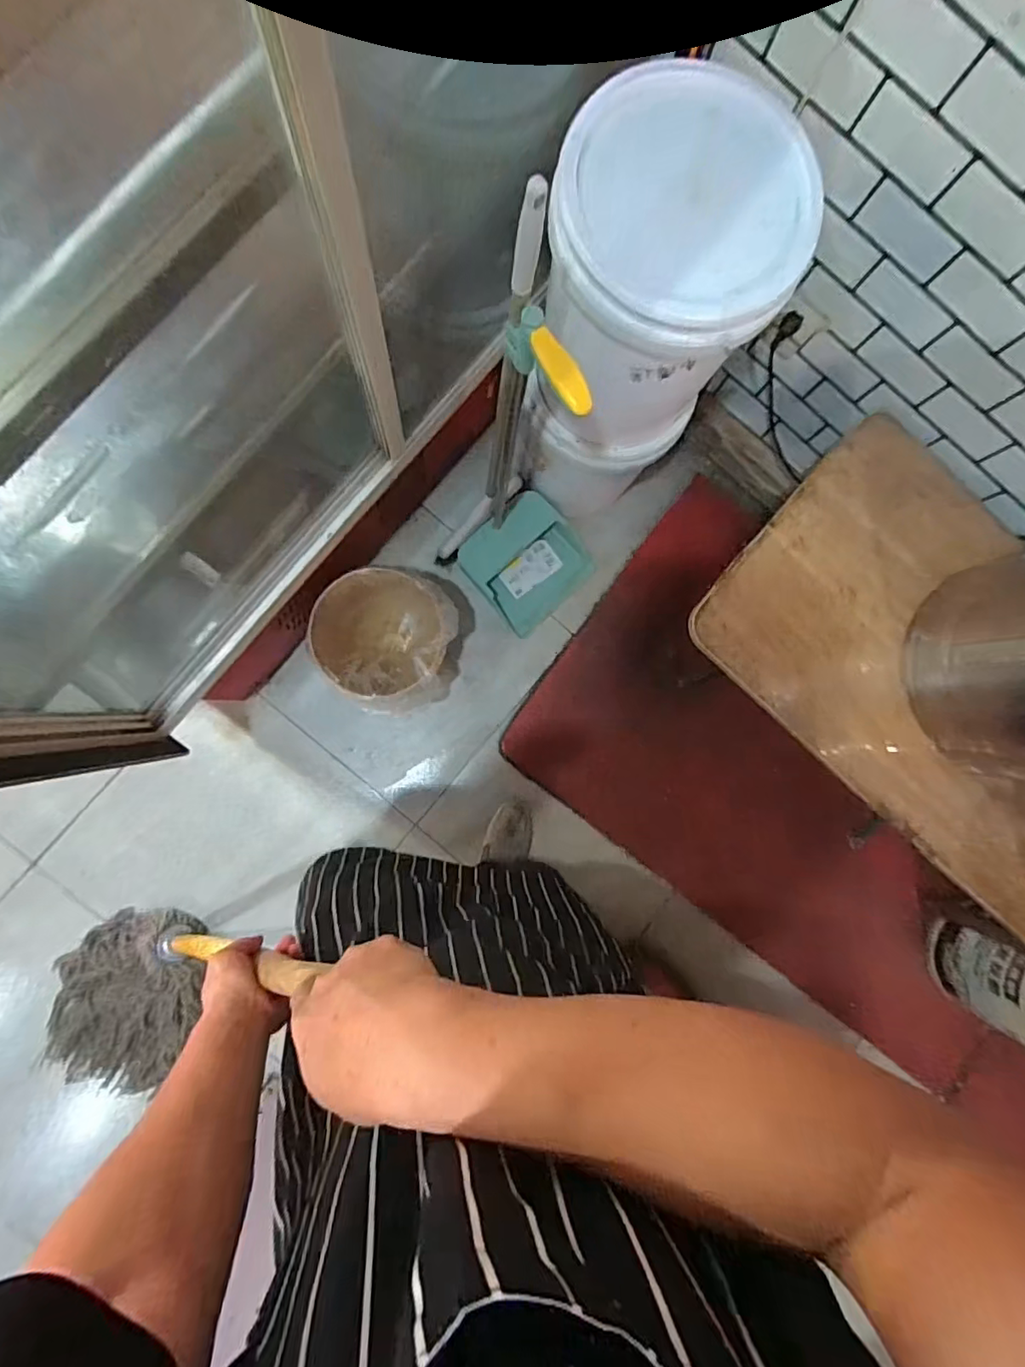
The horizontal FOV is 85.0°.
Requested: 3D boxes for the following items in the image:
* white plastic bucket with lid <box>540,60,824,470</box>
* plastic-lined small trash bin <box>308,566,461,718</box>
[{"bbox_3d":[0.200,-0.573,0.872,0.310,0.395,0.286,6,87,-4],"label":"white plastic bucket with lid"},{"bbox_3d":[-0.262,-0.093,1.215,0.260,0.271,0.258,0,87,-4],"label":"plastic-lined small trash bin"}]

